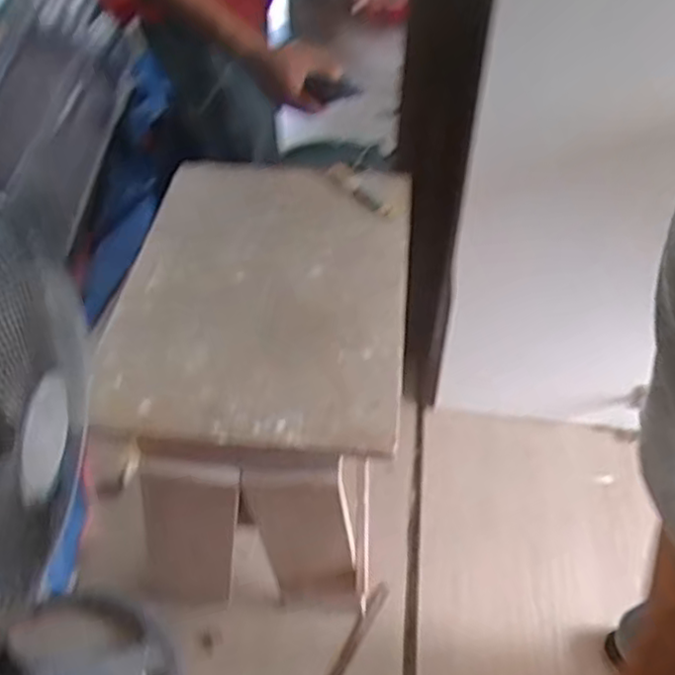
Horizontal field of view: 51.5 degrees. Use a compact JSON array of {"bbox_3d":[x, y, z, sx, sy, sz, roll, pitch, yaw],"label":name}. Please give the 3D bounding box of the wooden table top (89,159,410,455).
[{"bbox_3d":[-0.106,-0.098,1.055,0.419,0.050,0.607,8,47,0],"label":"wooden table top"}]

